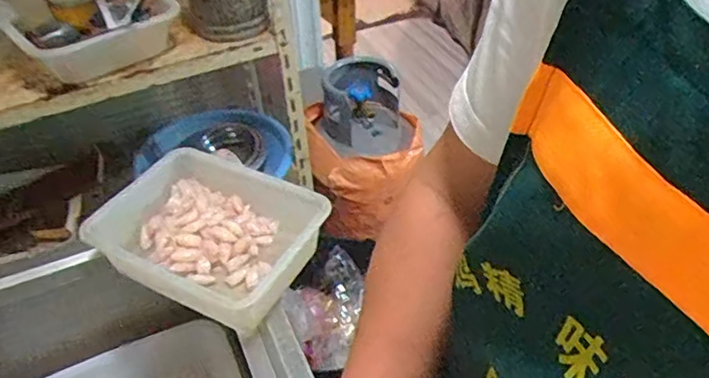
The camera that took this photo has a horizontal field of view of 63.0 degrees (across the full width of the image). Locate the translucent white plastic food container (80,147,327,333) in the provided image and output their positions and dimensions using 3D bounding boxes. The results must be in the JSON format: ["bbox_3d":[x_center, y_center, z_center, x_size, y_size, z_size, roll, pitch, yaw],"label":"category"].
[{"bbox_3d":[-0.191,0.063,0.802,0.274,0.084,0.218,18,47,21],"label":"translucent white plastic food container"}]

